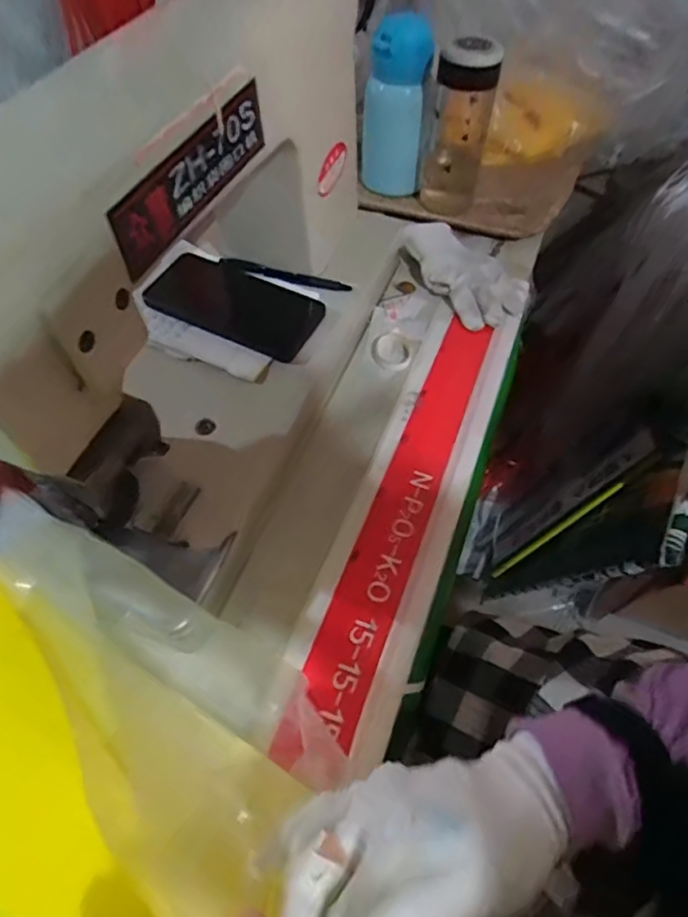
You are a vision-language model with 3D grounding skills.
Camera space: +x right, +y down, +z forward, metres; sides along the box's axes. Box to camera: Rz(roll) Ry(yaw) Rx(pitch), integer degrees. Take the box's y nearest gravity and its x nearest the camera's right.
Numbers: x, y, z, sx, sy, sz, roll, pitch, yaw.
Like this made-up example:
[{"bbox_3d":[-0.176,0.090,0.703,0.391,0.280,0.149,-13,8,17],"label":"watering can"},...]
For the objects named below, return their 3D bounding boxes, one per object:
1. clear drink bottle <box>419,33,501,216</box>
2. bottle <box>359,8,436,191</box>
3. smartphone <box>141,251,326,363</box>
[{"bbox_3d":[0.130,-0.376,0.646,0.069,0.171,0.062,10,58,7],"label":"clear drink bottle"},{"bbox_3d":[0.057,-0.398,0.646,0.064,0.182,0.055,-5,58,-2],"label":"bottle"},{"bbox_3d":[-0.106,-0.151,0.550,0.167,0.016,0.079,23,61,15],"label":"smartphone"}]

